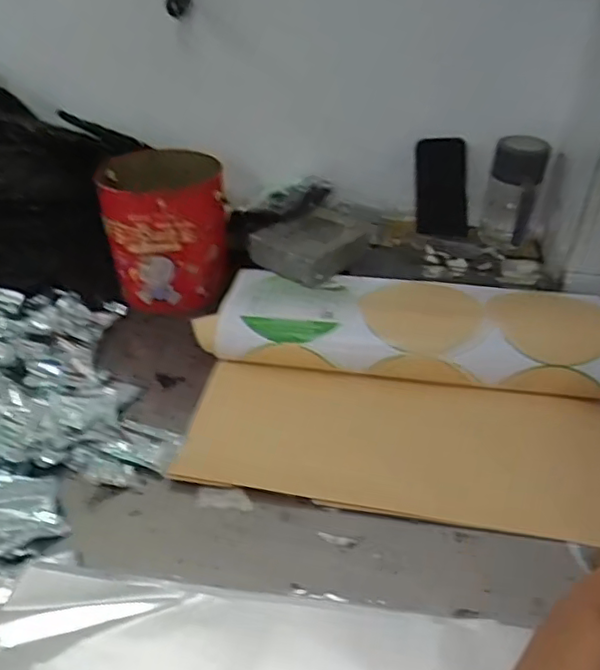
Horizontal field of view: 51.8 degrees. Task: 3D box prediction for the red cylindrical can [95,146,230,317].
[{"bbox_3d":[-0.191,-0.145,0.891,0.162,0.185,0.143,-10,38,-16],"label":"red cylindrical can"}]

